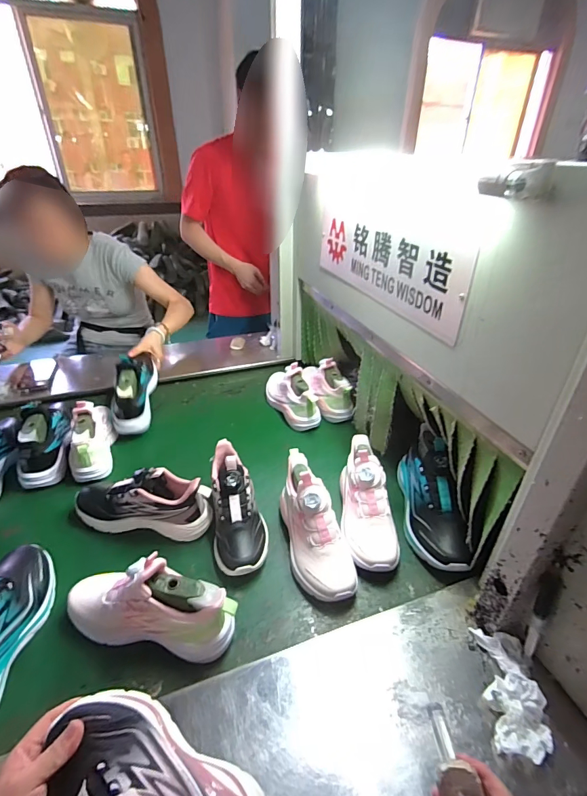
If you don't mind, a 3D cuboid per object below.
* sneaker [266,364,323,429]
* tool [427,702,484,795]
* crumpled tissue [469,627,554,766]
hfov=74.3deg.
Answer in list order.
[{"bbox_3d":[-0.006,-0.028,1.009,0.092,0.128,0.228,-9,35,-18],"label":"sneaker"},{"bbox_3d":[0.137,0.320,0.322,0.027,0.028,0.137,4,11,1],"label":"tool"},{"bbox_3d":[0.260,0.345,0.466,0.056,0.035,0.132,6,33,4],"label":"crumpled tissue"}]

